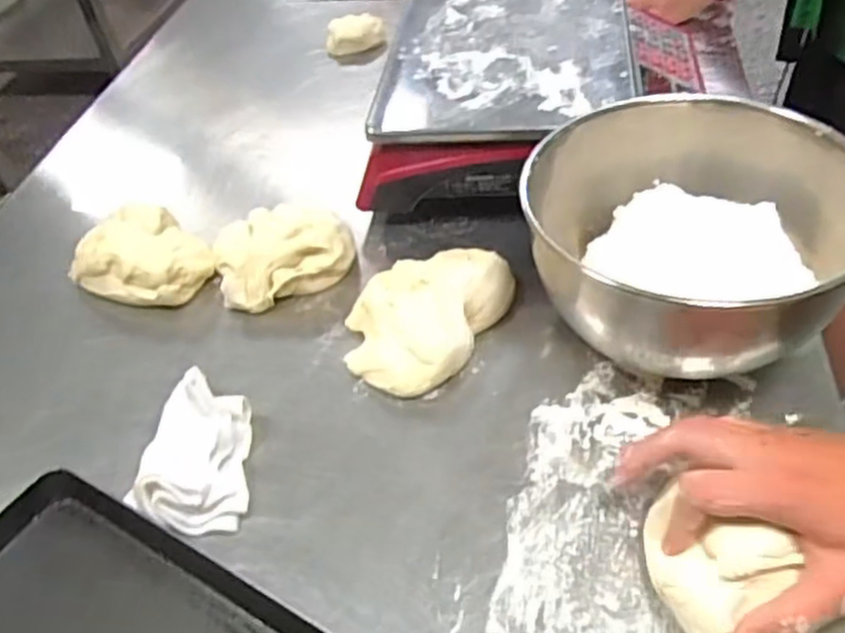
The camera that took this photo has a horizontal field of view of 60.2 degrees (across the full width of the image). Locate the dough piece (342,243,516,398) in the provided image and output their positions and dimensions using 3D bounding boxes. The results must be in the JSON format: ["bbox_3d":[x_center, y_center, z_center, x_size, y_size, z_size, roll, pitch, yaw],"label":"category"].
[{"bbox_3d":[0.000,-0.008,0.578,0.109,0.046,0.144,27,55,29],"label":"dough piece"}]

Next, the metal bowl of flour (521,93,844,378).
[{"bbox_3d":[0.186,-0.050,0.535,0.205,0.133,0.211,-4,46,5],"label":"metal bowl of flour"}]

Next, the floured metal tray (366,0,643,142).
[{"bbox_3d":[0.082,-0.267,0.703,0.226,0.025,0.313,1,46,10],"label":"floured metal tray"}]

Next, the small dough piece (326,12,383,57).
[{"bbox_3d":[-0.088,-0.372,0.962,0.076,0.047,0.053,-6,46,3],"label":"small dough piece"}]

